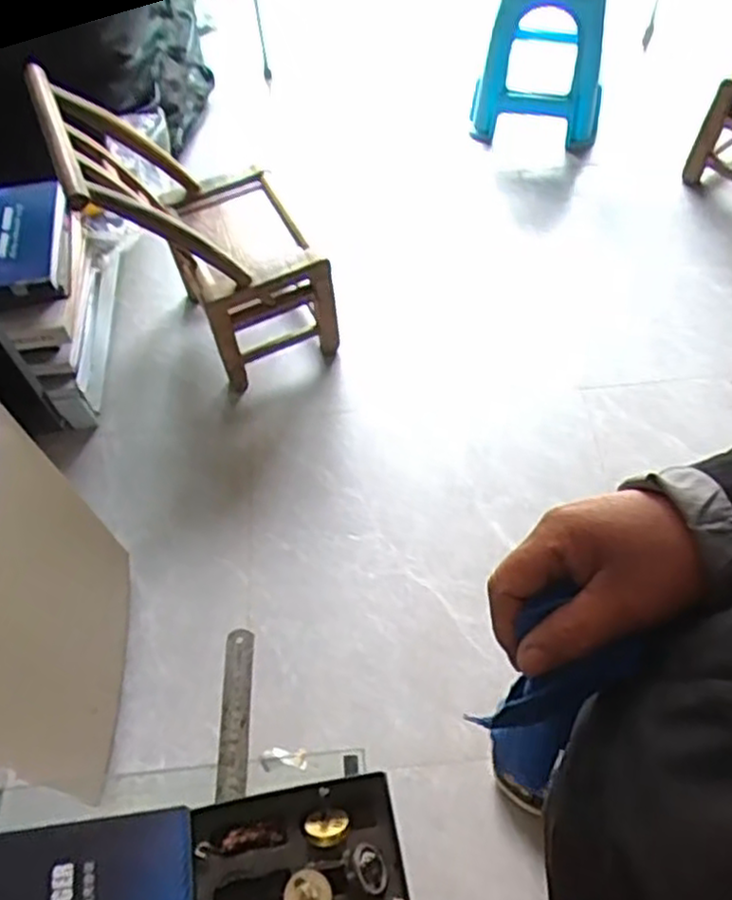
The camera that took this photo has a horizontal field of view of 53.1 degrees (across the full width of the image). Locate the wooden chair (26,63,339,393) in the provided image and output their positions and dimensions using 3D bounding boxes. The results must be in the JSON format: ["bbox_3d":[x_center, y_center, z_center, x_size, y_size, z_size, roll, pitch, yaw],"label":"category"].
[{"bbox_3d":[-0.355,-0.471,1.568,0.441,0.639,0.380,-28,62,-14],"label":"wooden chair"}]

